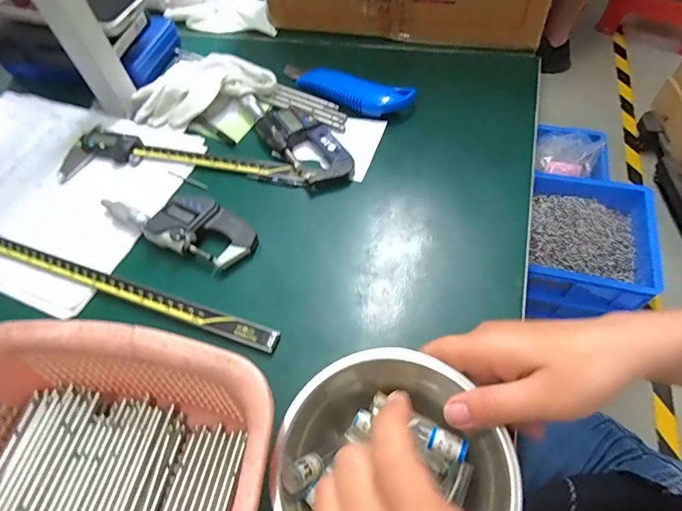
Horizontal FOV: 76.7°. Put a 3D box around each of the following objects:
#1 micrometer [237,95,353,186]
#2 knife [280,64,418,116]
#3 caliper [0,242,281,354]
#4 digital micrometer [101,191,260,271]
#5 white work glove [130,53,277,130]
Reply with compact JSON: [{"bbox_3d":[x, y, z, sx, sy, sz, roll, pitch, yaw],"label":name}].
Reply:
[{"bbox_3d":[-0.045,-0.121,0.430,0.055,0.018,0.144,-30,59,-15],"label":"micrometer"},{"bbox_3d":[-0.002,-0.181,0.463,0.160,0.022,0.040,28,63,21],"label":"knife"},{"bbox_3d":[-0.228,0.021,0.368,0.377,0.016,0.060,16,59,15],"label":"caliper"},{"bbox_3d":[-0.145,-0.034,0.387,0.147,0.019,0.060,29,63,22],"label":"digital micrometer"},{"bbox_3d":[-0.151,-0.178,0.463,0.159,0.042,0.056,-14,56,-4],"label":"white work glove"}]

